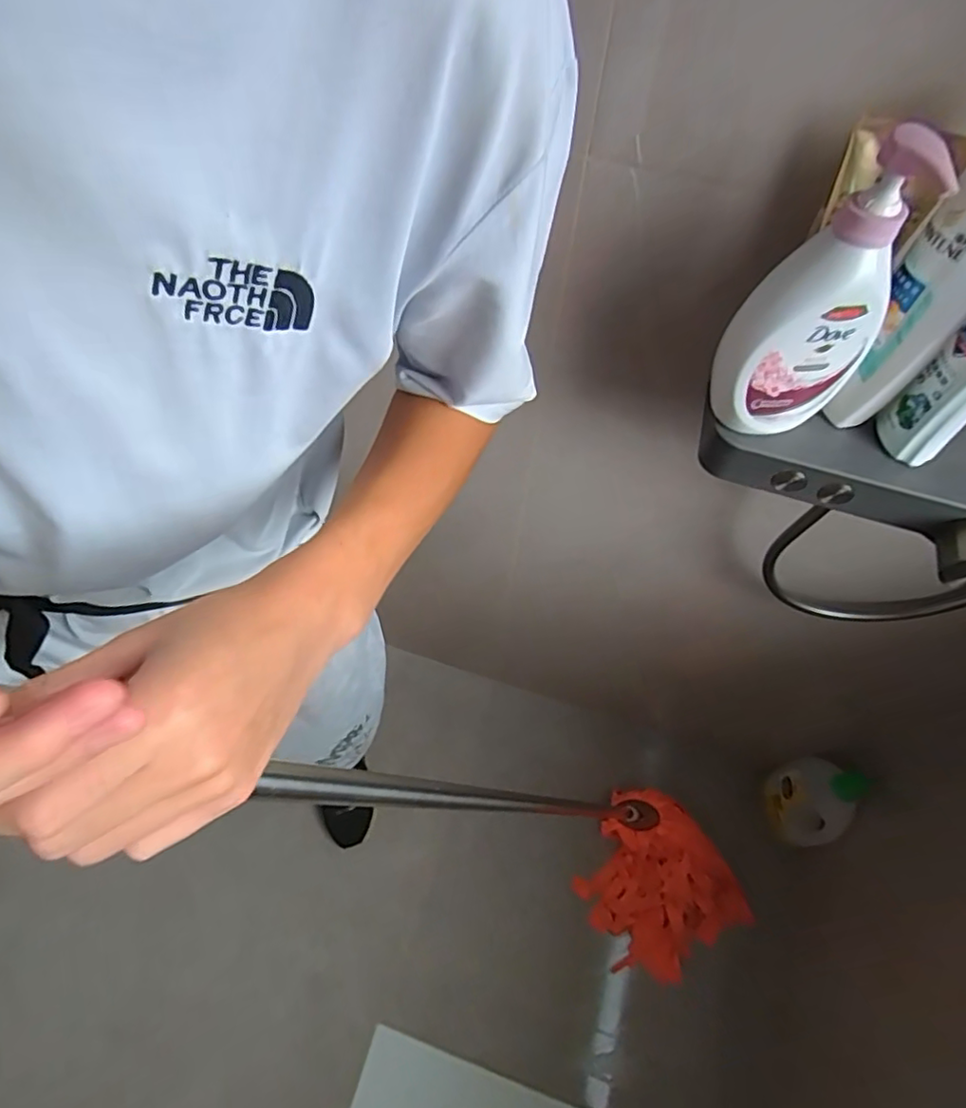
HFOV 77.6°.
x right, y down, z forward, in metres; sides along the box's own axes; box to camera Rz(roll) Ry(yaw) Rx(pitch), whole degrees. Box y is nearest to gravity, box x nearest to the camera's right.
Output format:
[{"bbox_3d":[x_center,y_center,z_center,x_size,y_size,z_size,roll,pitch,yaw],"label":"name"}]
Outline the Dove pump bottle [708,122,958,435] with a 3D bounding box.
[{"bbox_3d":[0.231,-0.174,0.411,0.084,0.197,0.067,-18,61,-14],"label":"Dove pump bottle"}]

